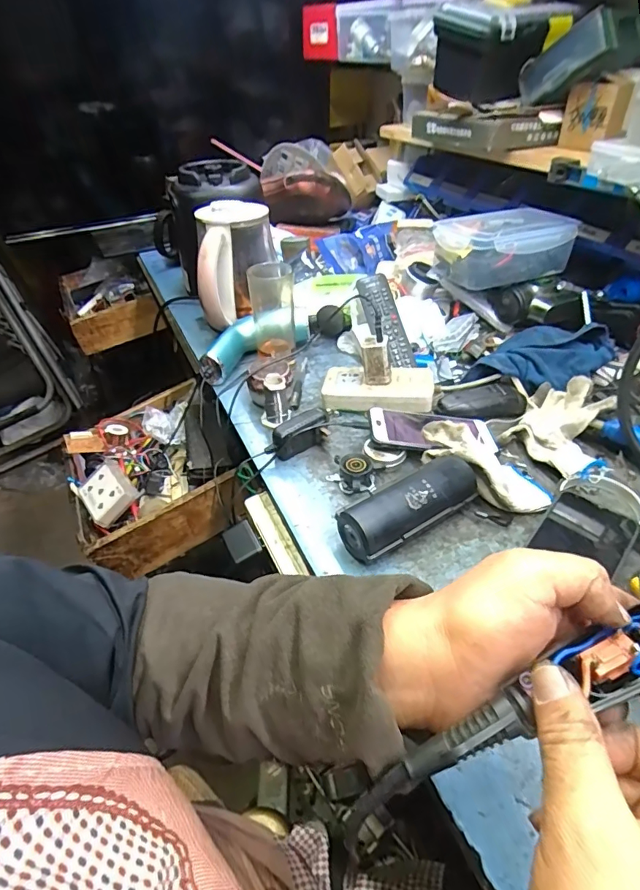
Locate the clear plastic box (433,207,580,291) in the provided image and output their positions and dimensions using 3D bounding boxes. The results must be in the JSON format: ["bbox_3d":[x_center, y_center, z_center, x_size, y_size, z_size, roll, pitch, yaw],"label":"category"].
[{"bbox_3d":[0.287,-0.311,0.764,0.191,0.083,0.126,-15,41,-16],"label":"clear plastic box"}]

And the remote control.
[{"bbox_3d":[0.101,-0.193,0.740,0.057,0.023,0.169,-13,70,-14],"label":"remote control"}]

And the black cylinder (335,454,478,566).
[{"bbox_3d":[0.091,0.064,0.487,0.153,0.050,0.049,-23,44,-25],"label":"black cylinder"}]

